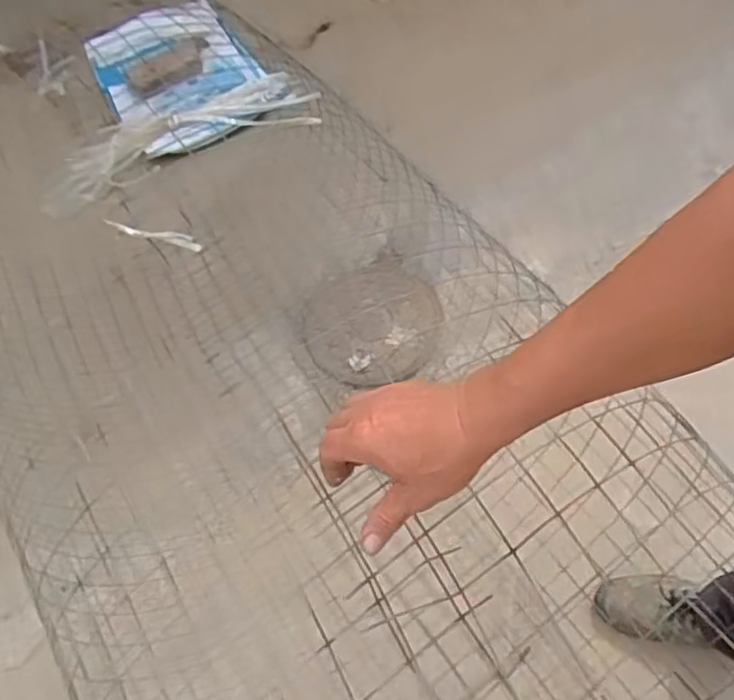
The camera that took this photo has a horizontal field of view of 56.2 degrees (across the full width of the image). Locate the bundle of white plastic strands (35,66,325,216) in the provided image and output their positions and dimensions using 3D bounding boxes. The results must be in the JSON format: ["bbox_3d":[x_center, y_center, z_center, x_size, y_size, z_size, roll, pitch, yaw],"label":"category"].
[{"bbox_3d":[-0.237,-0.265,0.887,0.362,0.049,0.097,-28,59,-9],"label":"bundle of white plastic strands"}]

